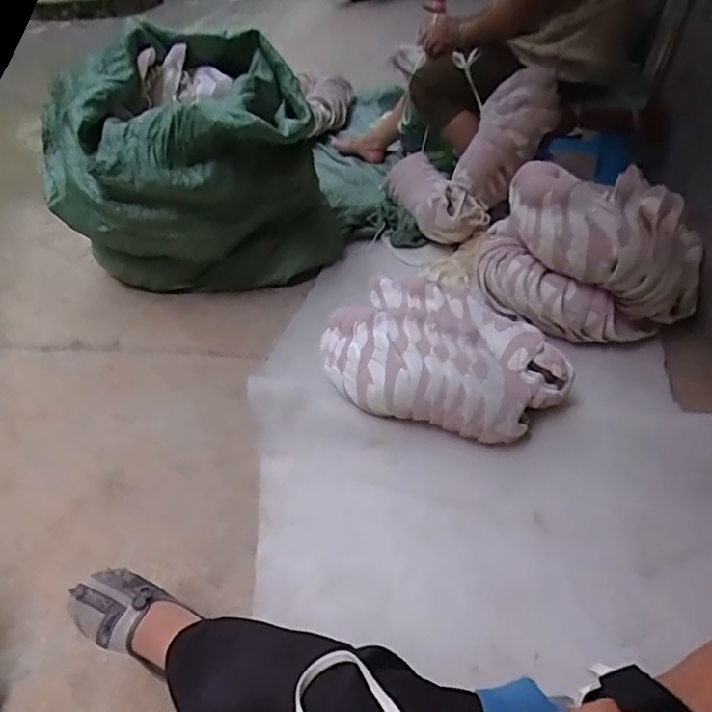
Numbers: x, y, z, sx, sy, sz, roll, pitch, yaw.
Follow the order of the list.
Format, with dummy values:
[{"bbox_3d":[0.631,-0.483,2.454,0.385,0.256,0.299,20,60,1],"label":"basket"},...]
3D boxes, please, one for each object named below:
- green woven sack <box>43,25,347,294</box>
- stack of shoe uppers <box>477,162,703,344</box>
[{"bbox_3d":[-0.372,-0.427,1.318,0.593,0.468,0.489,4,41,10],"label":"green woven sack"},{"bbox_3d":[0.466,-0.213,1.134,0.432,0.275,0.270,15,44,21],"label":"stack of shoe uppers"}]

